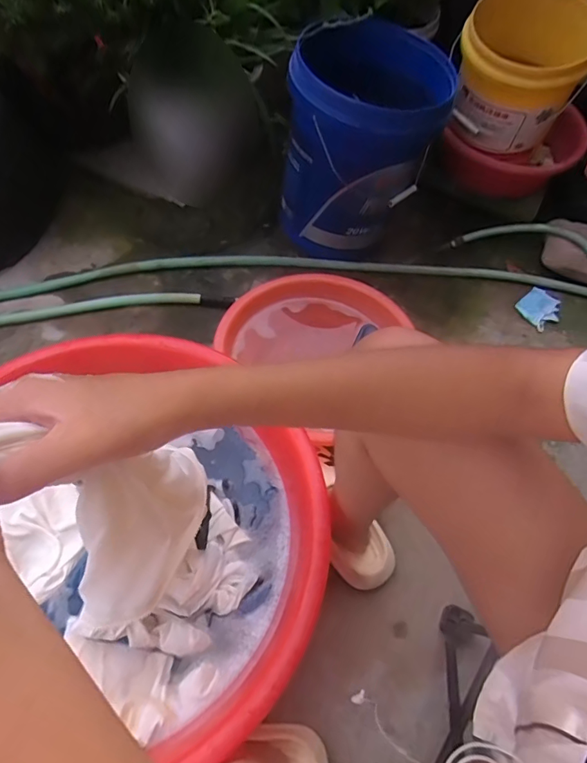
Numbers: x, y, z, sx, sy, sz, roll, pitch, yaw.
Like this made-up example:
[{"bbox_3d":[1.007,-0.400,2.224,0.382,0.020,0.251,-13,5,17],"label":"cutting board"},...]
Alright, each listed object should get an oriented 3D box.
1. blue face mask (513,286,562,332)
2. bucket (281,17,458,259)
[{"bbox_3d":[0.539,-0.162,1.003,0.100,0.015,0.082,-36,71,-25],"label":"blue face mask"},{"bbox_3d":[0.137,-0.487,0.962,0.272,0.357,0.303,22,59,5],"label":"bucket"}]

